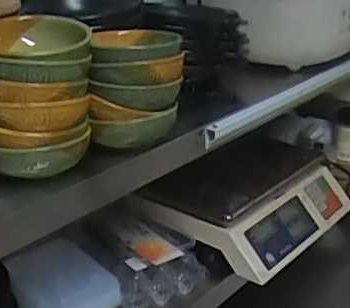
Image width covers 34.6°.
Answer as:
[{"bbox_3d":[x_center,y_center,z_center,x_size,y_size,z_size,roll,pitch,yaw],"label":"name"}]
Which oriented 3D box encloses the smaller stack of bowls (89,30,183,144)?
[{"bbox_3d":[-0.048,-0.083,0.716,0.113,0.123,0.132,-1,24,-1],"label":"smaller stack of bowls"}]

